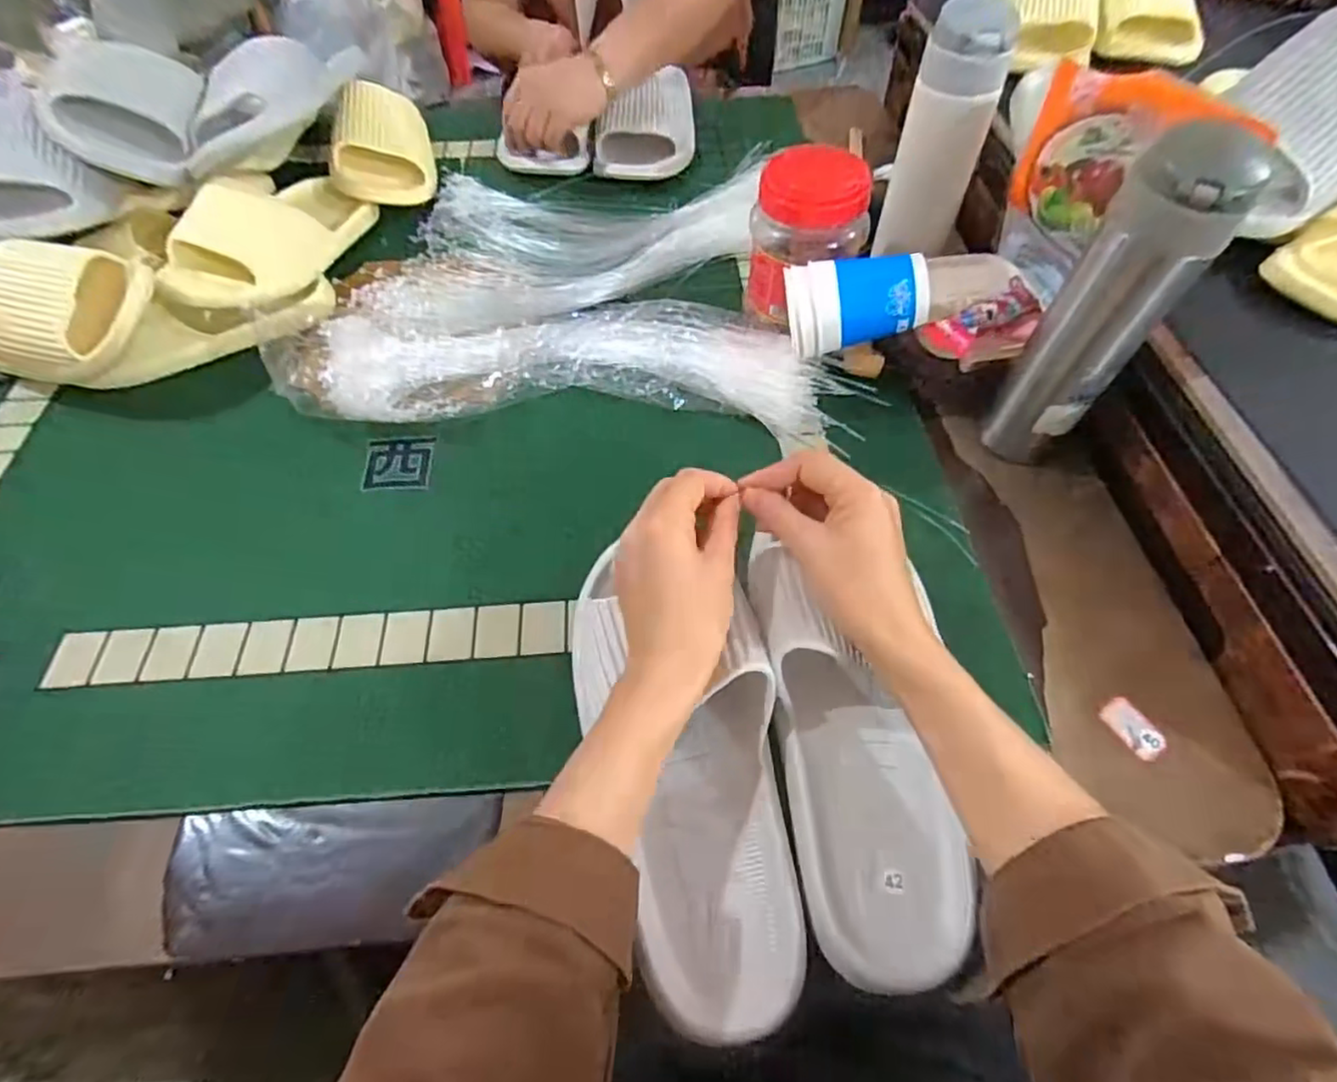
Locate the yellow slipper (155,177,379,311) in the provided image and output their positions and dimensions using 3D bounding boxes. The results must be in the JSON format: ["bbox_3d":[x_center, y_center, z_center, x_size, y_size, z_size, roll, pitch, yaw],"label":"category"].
[{"bbox_3d":[-0.374,-0.297,0.624,0.094,0.076,0.241,14,46,11],"label":"yellow slipper"}]

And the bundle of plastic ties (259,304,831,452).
[{"bbox_3d":[-0.092,-0.154,0.545,0.437,0.060,0.138,1,57,3],"label":"bundle of plastic ties"}]

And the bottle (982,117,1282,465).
[{"bbox_3d":[0.291,-0.147,0.439,0.063,0.216,0.063,-39,64,-22],"label":"bottle"}]

